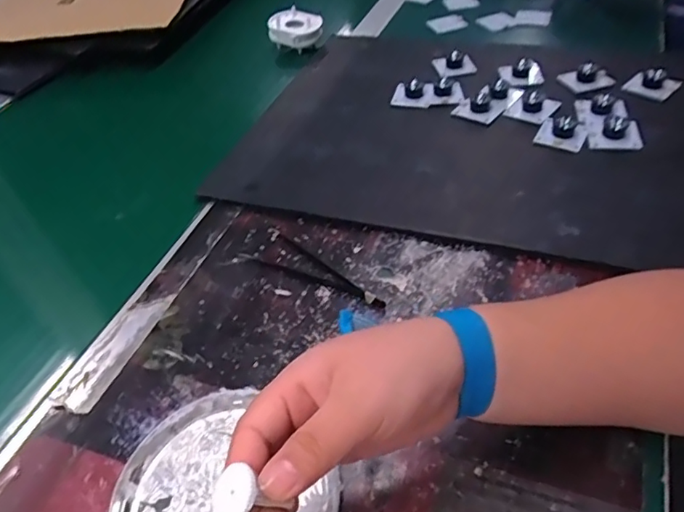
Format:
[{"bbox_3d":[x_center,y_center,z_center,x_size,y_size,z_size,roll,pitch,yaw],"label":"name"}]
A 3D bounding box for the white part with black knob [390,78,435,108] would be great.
[{"bbox_3d":[0.078,-0.180,0.602,0.044,0.014,0.031,4,45,12],"label":"white part with black knob"}]

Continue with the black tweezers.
[{"bbox_3d":[-0.016,0.013,0.434,0.119,0.006,0.035,25,52,29],"label":"black tweezers"}]

